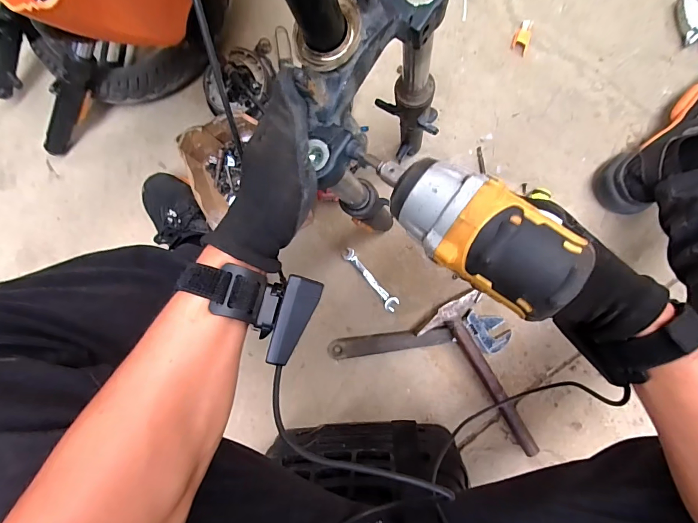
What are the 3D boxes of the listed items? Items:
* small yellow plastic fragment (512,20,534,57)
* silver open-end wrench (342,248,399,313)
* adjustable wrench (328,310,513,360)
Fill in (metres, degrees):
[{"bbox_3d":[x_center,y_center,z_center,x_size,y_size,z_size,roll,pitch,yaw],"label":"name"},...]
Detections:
[{"bbox_3d":[0.279,-0.362,0.594,0.024,0.010,0.055,14,92,6],"label":"small yellow plastic fragment"},{"bbox_3d":[0.037,0.031,0.632,0.024,0.005,0.128,-40,86,5],"label":"silver open-end wrench"},{"bbox_3d":[0.114,0.126,0.619,0.295,0.019,0.061,-4,90,6],"label":"adjustable wrench"}]

